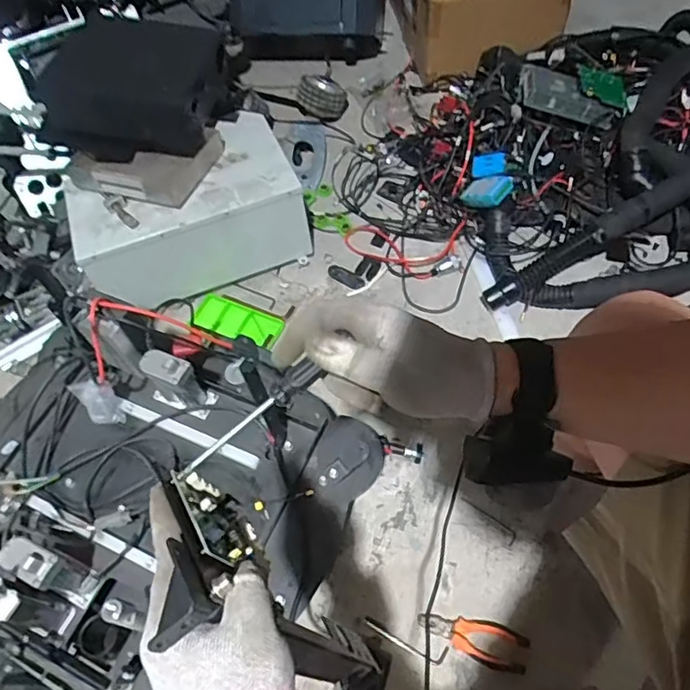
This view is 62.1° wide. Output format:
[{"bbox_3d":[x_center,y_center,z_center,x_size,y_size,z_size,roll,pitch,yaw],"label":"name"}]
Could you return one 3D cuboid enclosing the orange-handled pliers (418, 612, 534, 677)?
[{"bbox_3d":[0.185,0.422,0.830,0.154,0.013,0.058,16,60,16],"label":"orange-handled pliers"}]

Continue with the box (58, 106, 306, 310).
[{"bbox_3d":[-0.314,-0.264,1.170,0.421,0.186,0.246,-21,57,-8],"label":"box"}]

